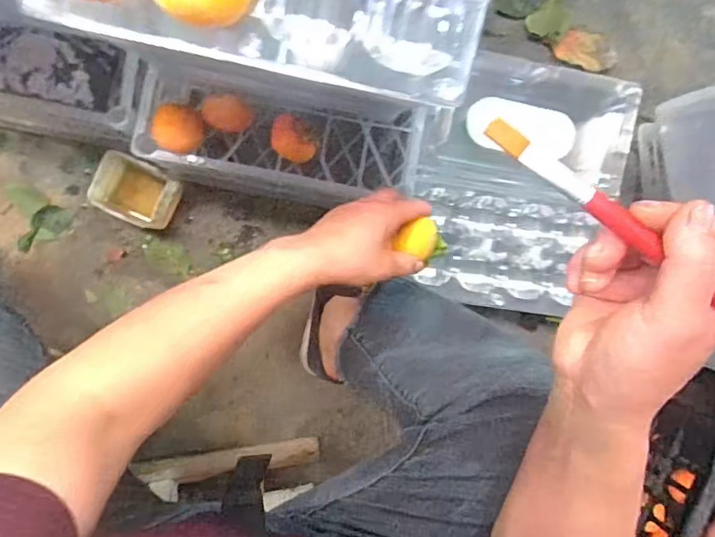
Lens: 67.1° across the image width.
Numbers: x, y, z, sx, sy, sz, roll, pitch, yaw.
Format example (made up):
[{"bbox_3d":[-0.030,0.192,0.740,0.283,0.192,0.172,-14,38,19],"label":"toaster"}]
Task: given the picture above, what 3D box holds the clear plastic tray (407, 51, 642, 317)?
[{"bbox_3d":[0.192,-0.097,0.656,0.256,0.052,0.286,8,90,-6],"label":"clear plastic tray"}]

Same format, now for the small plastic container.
[{"bbox_3d":[-0.289,-0.099,0.708,0.094,0.078,0.073,24,89,-6],"label":"small plastic container"}]

